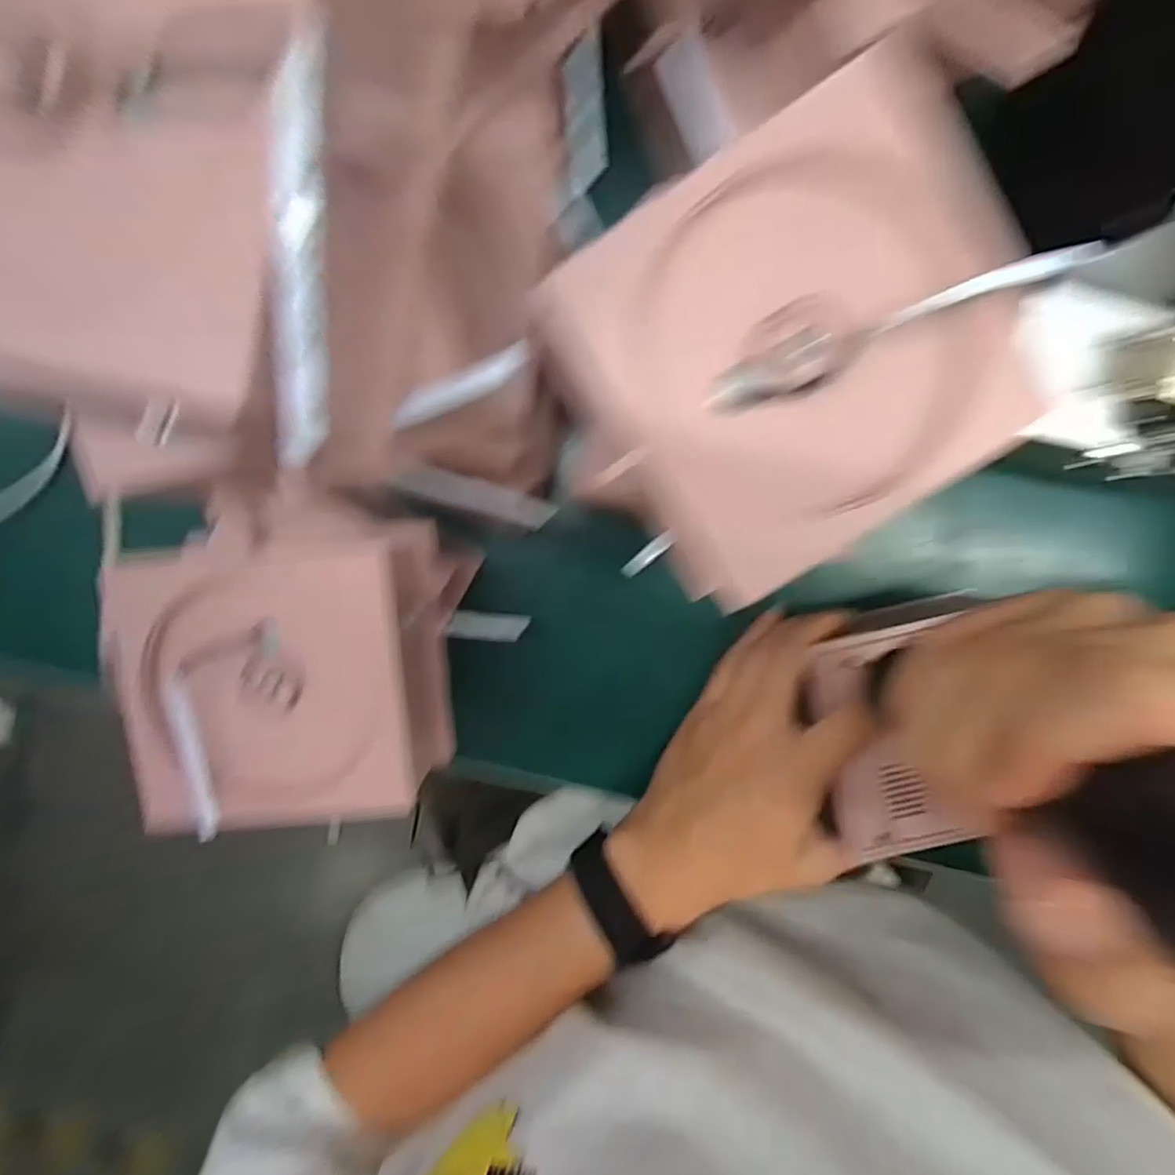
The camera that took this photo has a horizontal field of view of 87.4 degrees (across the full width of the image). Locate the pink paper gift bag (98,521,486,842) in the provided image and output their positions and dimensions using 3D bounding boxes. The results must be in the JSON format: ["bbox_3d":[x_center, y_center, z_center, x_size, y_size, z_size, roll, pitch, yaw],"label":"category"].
[{"bbox_3d":[-0.117,0.037,0.255,0.115,0.058,0.107,-5,95,0],"label":"pink paper gift bag"}]

